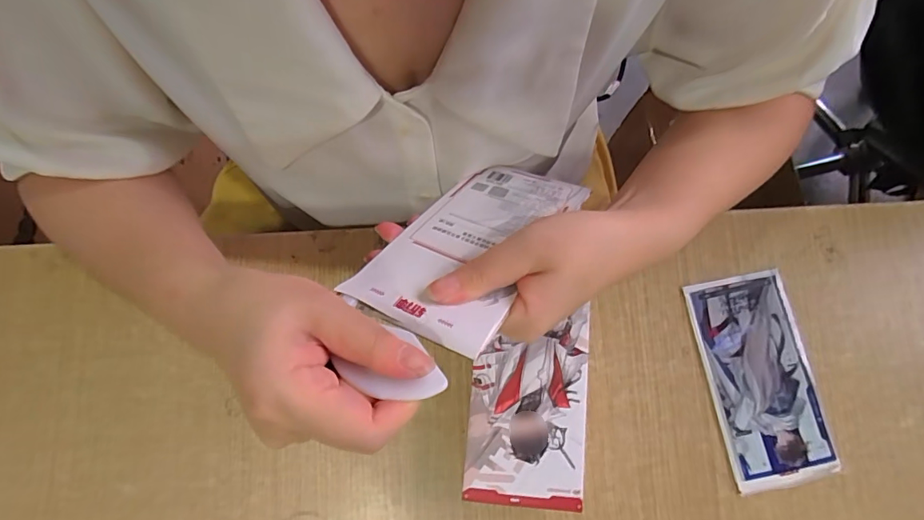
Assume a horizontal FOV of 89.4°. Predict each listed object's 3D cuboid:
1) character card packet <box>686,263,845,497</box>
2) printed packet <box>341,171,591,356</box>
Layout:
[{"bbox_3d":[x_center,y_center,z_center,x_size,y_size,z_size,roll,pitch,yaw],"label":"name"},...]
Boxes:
[{"bbox_3d":[0.239,0.094,0.374,0.081,0.006,0.161,-11,80,-2],"label":"character card packet"},{"bbox_3d":[0.009,-0.014,0.275,0.081,0.004,0.158,20,45,22],"label":"printed packet"}]

